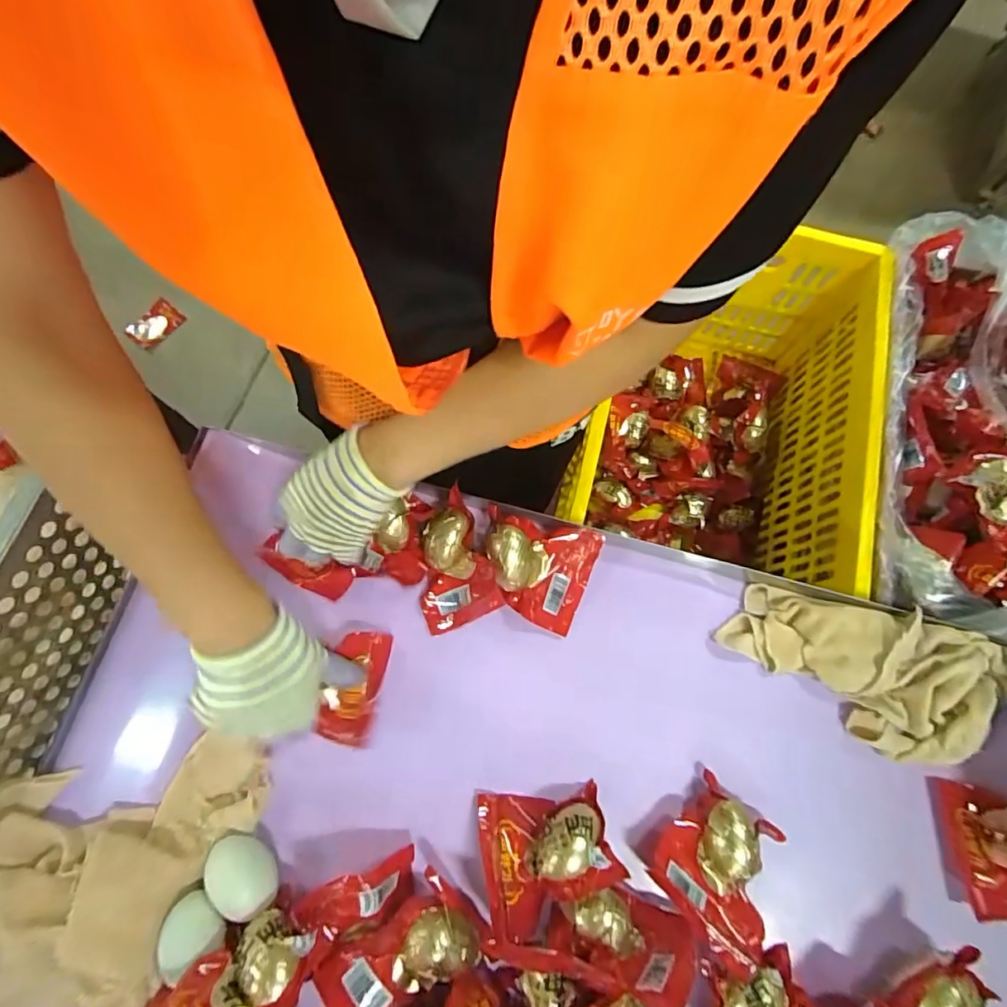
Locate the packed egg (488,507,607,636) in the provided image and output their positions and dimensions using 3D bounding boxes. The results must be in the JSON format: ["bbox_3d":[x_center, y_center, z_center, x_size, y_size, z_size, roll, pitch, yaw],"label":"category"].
[{"bbox_3d":[0.027,0.053,0.471,0.102,0.036,0.095,21,75,6],"label":"packed egg"}]

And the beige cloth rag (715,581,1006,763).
[{"bbox_3d":[0.316,0.144,0.455,0.236,0.043,0.113,20,75,5],"label":"beige cloth rag"}]

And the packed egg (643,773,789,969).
[{"bbox_3d":[0.172,0.284,0.417,0.088,0.041,0.096,39,77,10],"label":"packed egg"}]

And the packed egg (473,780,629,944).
[{"bbox_3d":[0.034,0.268,0.401,0.100,0.039,0.085,-12,58,2],"label":"packed egg"}]

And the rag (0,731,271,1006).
[{"bbox_3d":[-0.310,0.266,0.403,0.182,0.051,0.236,27,76,7],"label":"rag"}]

